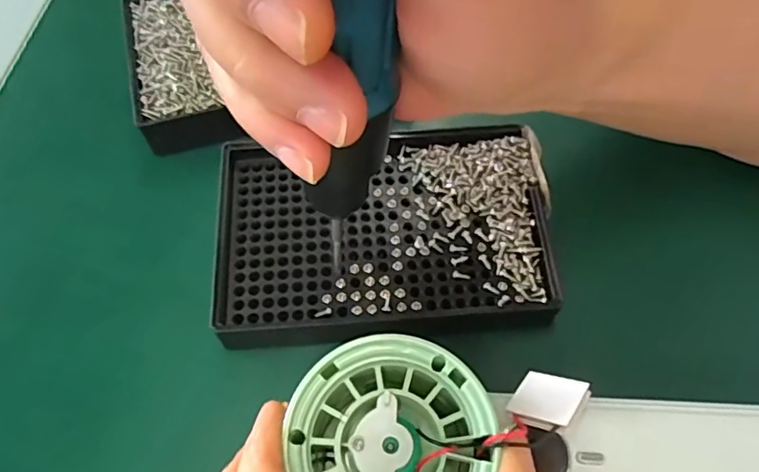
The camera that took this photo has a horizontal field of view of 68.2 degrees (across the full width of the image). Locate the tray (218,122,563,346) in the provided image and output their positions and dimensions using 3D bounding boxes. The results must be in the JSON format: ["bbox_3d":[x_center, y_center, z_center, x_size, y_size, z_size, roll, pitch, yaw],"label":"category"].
[{"bbox_3d":[0.003,-0.004,0.235,0.136,0.018,0.089,-5,64,-1],"label":"tray"}]

